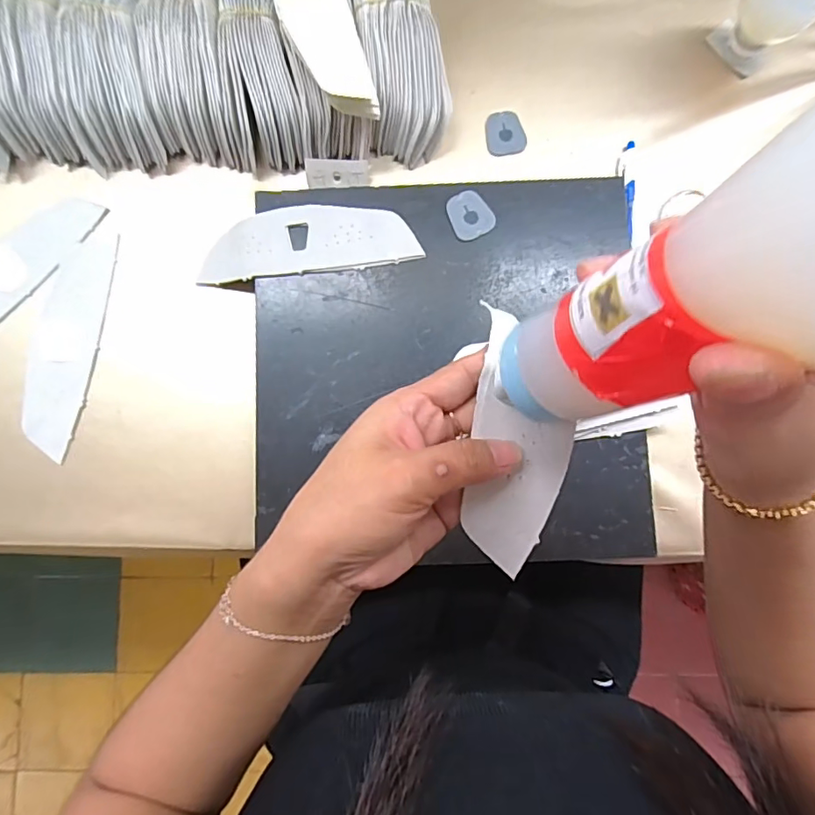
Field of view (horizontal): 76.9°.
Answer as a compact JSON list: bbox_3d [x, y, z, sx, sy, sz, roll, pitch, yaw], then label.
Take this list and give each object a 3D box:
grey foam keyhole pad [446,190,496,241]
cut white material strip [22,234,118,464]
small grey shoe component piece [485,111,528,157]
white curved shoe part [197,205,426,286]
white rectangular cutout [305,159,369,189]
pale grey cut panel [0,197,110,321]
[{"bbox_3d":[0.050,-0.157,0.415,0.032,0.004,0.039,-26,85,-1],"label":"grey foam keyhole pad"},{"bbox_3d":[-0.287,-0.055,0.430,0.052,0.005,0.185,10,86,2],"label":"cut white material strip"},{"bbox_3d":[0.086,-0.239,0.448,0.033,0.004,0.039,-6,85,0],"label":"small grey shoe component piece"},{"bbox_3d":[-0.082,-0.135,0.420,0.177,0.015,0.055,-5,86,2],"label":"white curved shoe part"},{"bbox_3d":[-0.059,-0.199,0.437,0.052,0.004,0.023,-1,113,-2],"label":"white rectangular cutout"},{"bbox_3d":[-0.338,-0.113,0.434,0.057,0.008,0.180,40,85,9],"label":"pale grey cut panel"}]

